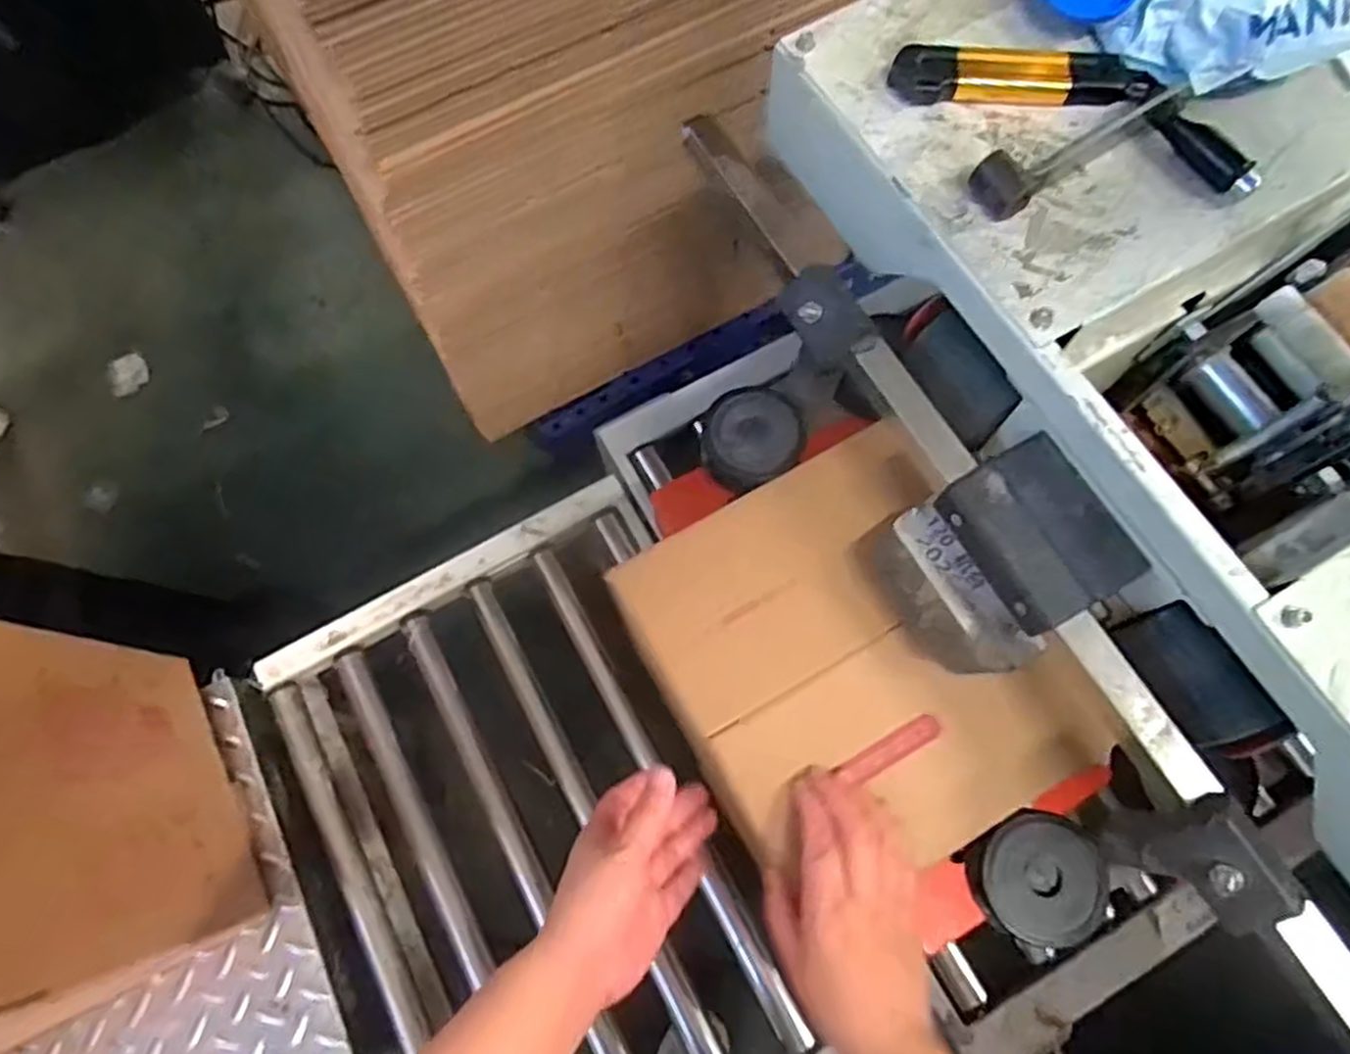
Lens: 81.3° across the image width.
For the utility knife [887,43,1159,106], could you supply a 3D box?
[{"bbox_3d":[0.208,-0.273,0.474,0.151,0.017,0.039,1,72,2],"label":"utility knife"}]

